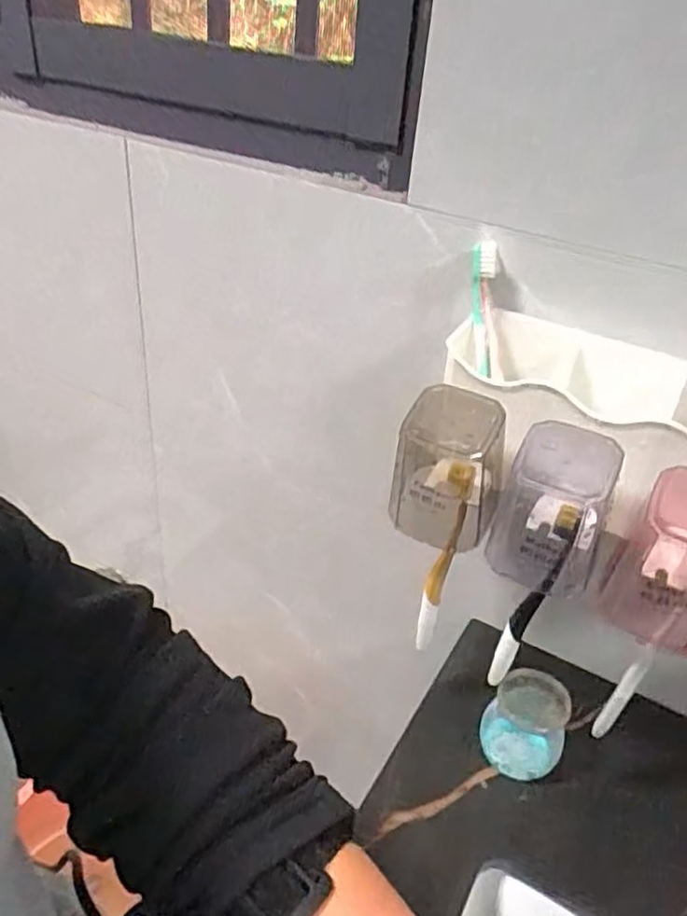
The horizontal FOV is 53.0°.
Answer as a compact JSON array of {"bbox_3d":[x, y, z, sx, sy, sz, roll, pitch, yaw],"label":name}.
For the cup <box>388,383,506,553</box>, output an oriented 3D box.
[{"bbox_3d":[0.069,0.010,0.454,0.067,0.098,0.053,14,38,10],"label":"cup"}]

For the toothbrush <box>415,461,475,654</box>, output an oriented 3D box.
[{"bbox_3d":[0.070,0.081,0.499,0.017,0.177,0.028,14,38,10],"label":"toothbrush"}]

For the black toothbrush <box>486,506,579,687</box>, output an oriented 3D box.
[{"bbox_3d":[0.128,0.101,0.475,0.022,0.171,0.014,18,39,16],"label":"black toothbrush"}]

